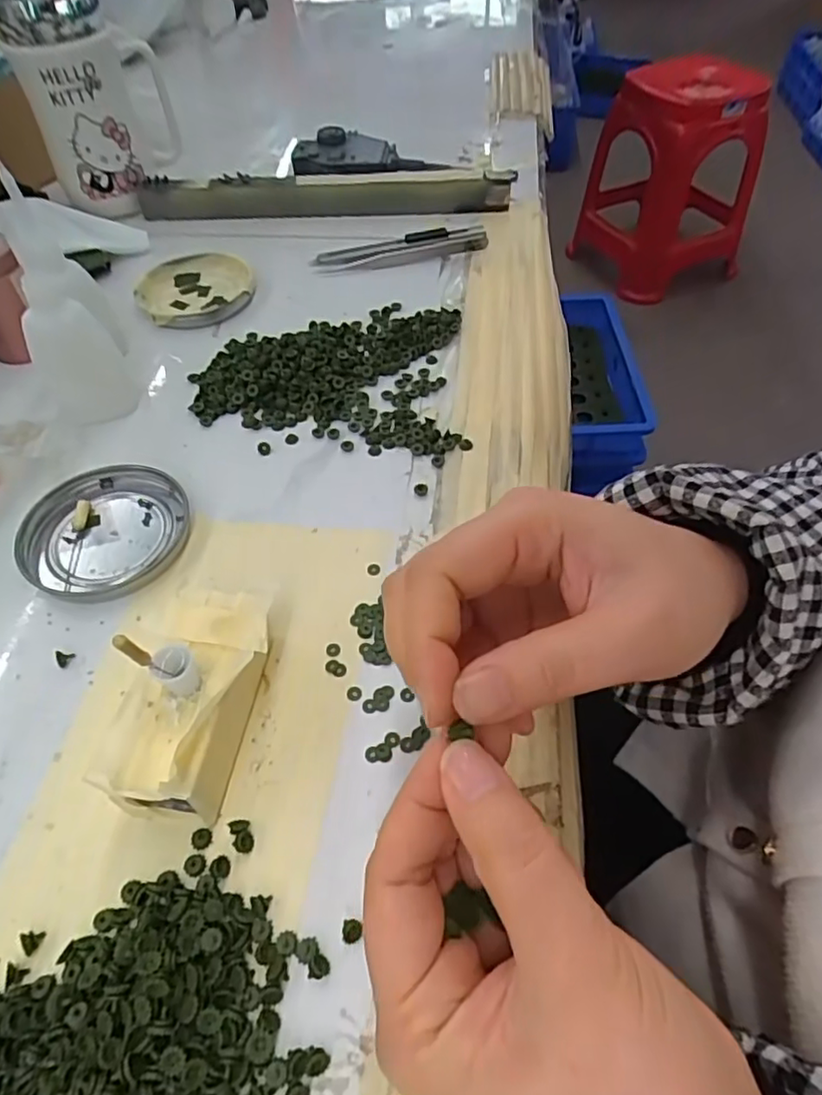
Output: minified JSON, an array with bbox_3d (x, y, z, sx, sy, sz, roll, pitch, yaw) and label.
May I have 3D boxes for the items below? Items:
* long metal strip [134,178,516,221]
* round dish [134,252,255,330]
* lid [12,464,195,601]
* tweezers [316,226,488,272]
[{"bbox_3d":[-0.071,-0.281,0.495,0.292,0.026,0.012,1,53,2],"label":"long metal strip"},{"bbox_3d":[-0.151,-0.184,0.437,0.076,0.008,0.083,-1,53,1],"label":"round dish"},{"bbox_3d":[-0.150,-0.009,0.306,0.072,0.010,0.078,-1,53,1],"label":"lid"},{"bbox_3d":[-0.006,-0.222,0.460,0.123,0.010,0.029,-8,53,-5],"label":"tweezers"}]

